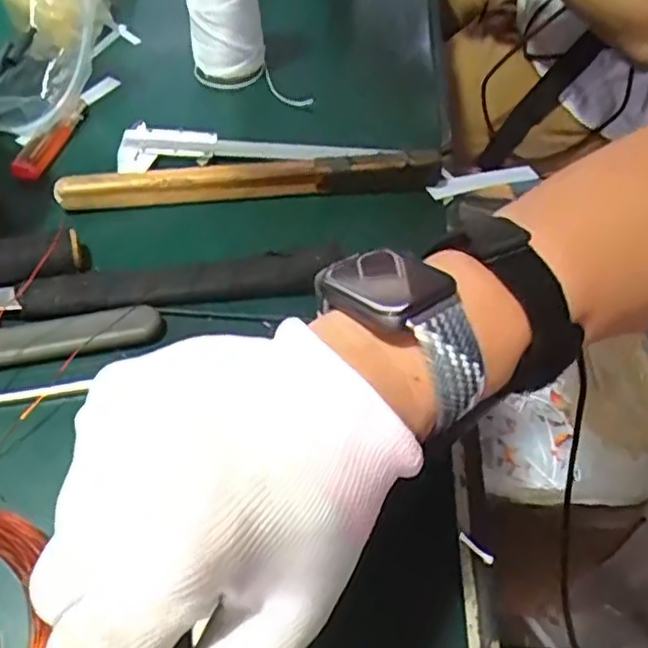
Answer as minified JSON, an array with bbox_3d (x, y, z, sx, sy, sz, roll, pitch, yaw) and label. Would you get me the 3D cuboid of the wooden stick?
[{"bbox_3d":[-0.048,-0.097,0.455,0.253,0.022,0.015,-5,54,-5],"label":"wooden stick"}]

